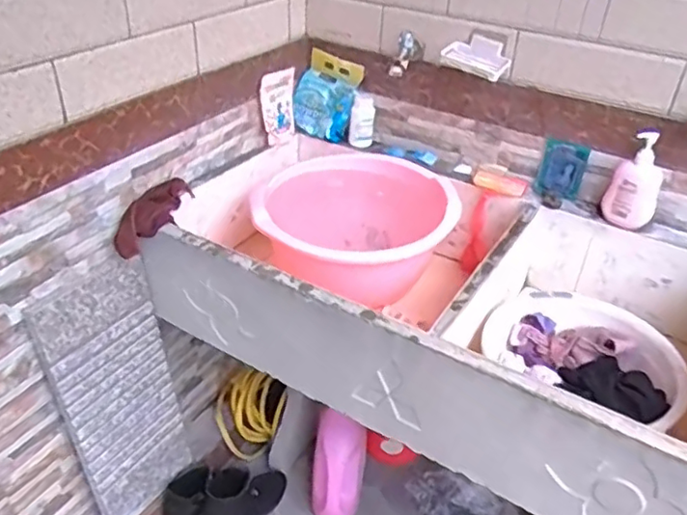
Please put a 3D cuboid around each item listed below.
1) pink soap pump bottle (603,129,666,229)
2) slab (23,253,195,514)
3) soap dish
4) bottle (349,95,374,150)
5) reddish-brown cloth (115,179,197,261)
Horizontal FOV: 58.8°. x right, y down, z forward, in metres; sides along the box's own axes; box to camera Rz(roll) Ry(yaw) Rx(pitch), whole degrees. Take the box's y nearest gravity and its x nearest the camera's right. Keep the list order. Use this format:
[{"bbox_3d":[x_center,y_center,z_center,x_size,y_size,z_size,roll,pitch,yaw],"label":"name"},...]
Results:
[{"bbox_3d":[0.566,-0.141,1.179,0.091,0.204,0.056,21,39,24],"label":"pink soap pump bottle"},{"bbox_3d":[-0.454,0.296,1.274,0.025,0.618,0.248,17,37,26],"label":"slab"},{"bbox_3d":[0.272,-0.409,1.234,0.129,0.058,0.077,27,42,30],"label":"soap dish"},{"bbox_3d":[0.046,-0.325,1.470,0.055,0.117,0.034,6,35,4],"label":"bottle"},{"bbox_3d":[-0.361,-0.090,1.166,0.049,0.073,0.200,17,50,20],"label":"reddish-brown cloth"}]

